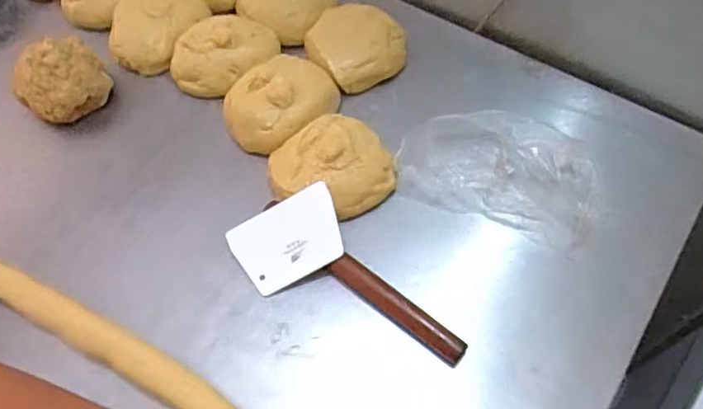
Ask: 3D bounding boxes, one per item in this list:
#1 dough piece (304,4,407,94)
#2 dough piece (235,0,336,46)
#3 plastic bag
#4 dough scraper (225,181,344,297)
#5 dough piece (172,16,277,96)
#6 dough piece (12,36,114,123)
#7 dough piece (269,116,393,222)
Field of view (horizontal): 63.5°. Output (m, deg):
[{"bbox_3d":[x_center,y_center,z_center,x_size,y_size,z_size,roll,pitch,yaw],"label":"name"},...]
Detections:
[{"bbox_3d":[0.007,-0.228,0.815,0.136,0.053,0.131,0,60,0],"label":"dough piece"},{"bbox_3d":[-0.099,-0.311,0.862,0.130,0.046,0.118,30,64,17],"label":"dough piece"},{"bbox_3d":[0.178,-0.042,0.690,0.242,0.063,0.130,17,61,10],"label":"plastic bag"},{"bbox_3d":[-0.073,0.043,0.656,0.128,0.007,0.093,-26,73,7],"label":"dough scraper"},{"bbox_3d":[-0.185,-0.217,0.803,0.123,0.050,0.141,31,65,17],"label":"dough piece"},{"bbox_3d":[-0.396,-0.172,0.772,0.110,0.073,0.109,37,66,20],"label":"dough piece"},{"bbox_3d":[-0.026,-0.046,0.697,0.136,0.041,0.132,0,60,0],"label":"dough piece"}]

